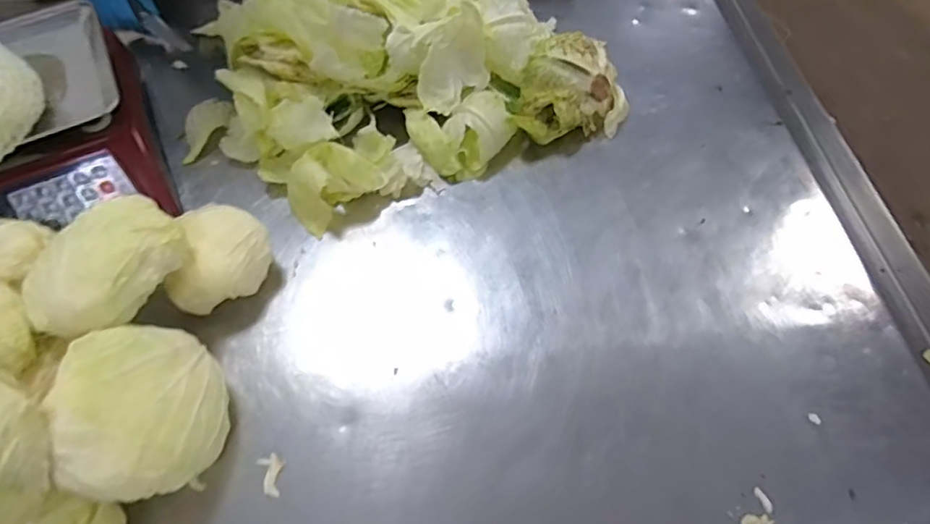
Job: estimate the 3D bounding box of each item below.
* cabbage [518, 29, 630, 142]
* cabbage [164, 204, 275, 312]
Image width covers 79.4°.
[{"bbox_3d":[0.151,-0.232,0.774,0.146,0.084,0.150,7,58,6],"label":"cabbage"},{"bbox_3d":[-0.277,0.000,0.647,0.099,0.078,0.124,4,58,4],"label":"cabbage"}]

